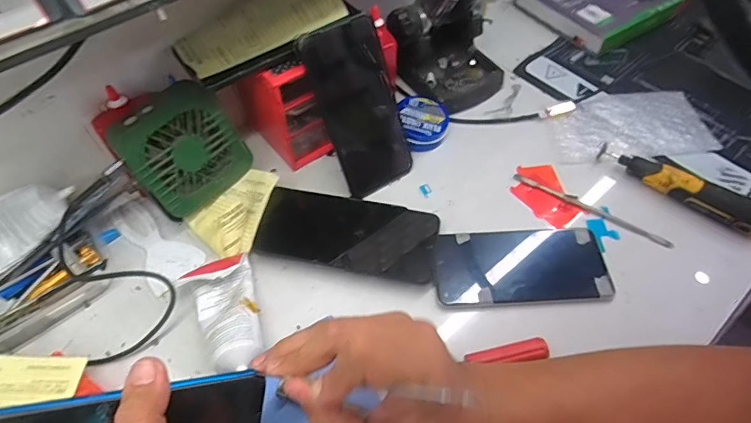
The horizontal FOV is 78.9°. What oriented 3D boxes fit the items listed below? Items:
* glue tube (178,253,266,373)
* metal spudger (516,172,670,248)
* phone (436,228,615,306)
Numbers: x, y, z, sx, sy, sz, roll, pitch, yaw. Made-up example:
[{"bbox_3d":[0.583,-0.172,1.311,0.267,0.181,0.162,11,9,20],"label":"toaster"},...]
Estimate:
[{"bbox_3d":[-0.123,0.084,0.385,0.054,0.031,0.111,-21,41,-16],"label":"glue tube"},{"bbox_3d":[0.220,-0.004,0.466,0.162,0.007,0.010,28,61,18],"label":"metal spudger"},{"bbox_3d":[0.136,0.051,0.422,0.157,0.010,0.075,-4,56,-3],"label":"phone"}]

